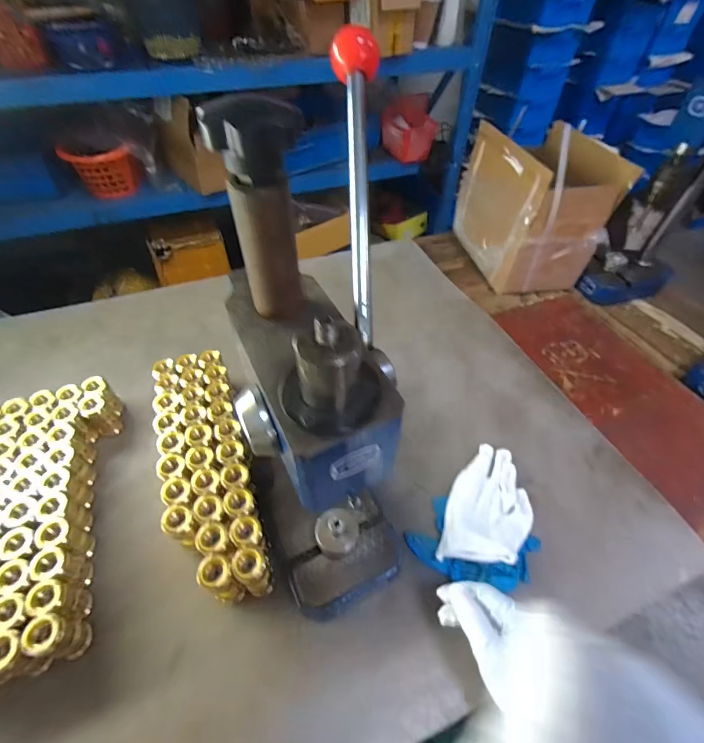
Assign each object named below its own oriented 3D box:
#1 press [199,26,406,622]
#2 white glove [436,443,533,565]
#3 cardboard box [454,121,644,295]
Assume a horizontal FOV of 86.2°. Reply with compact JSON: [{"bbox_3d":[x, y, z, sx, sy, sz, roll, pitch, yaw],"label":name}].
[{"bbox_3d":[-0.024,-0.004,0.328,0.120,0.393,0.246,-7,49,-9],"label":"press"},{"bbox_3d":[0.175,0.166,0.475,0.095,0.018,0.167,19,50,14],"label":"white glove"},{"bbox_3d":[0.365,-0.342,0.781,0.177,0.236,0.270,-7,49,-9],"label":"cardboard box"}]

